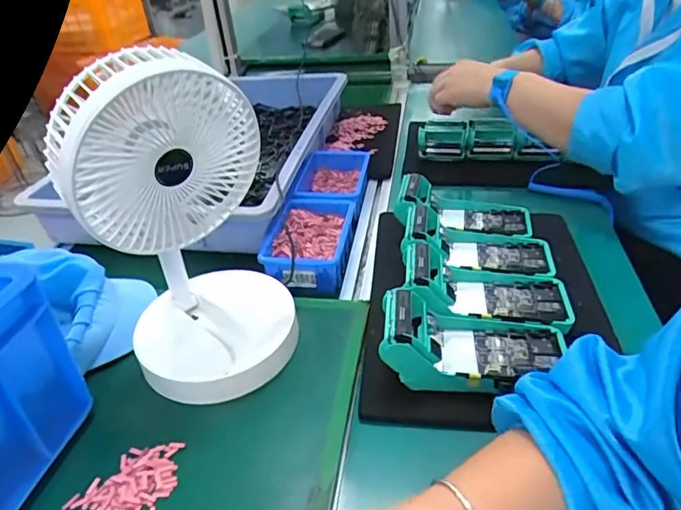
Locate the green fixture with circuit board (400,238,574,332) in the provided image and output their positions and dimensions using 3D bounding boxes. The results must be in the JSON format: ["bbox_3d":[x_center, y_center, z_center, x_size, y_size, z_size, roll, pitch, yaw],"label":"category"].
[{"bbox_3d":[0.150,0.028,0.512,0.169,0.049,0.080,0,36,7],"label":"green fixture with circuit board"}]

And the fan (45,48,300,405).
[{"bbox_3d":[-0.123,-0.023,0.426,0.151,0.270,0.141,-1,35,-4],"label":"fan"}]

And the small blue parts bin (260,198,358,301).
[{"bbox_3d":[-0.037,-0.016,0.638,0.098,0.054,0.150,8,35,9],"label":"small blue parts bin"}]

